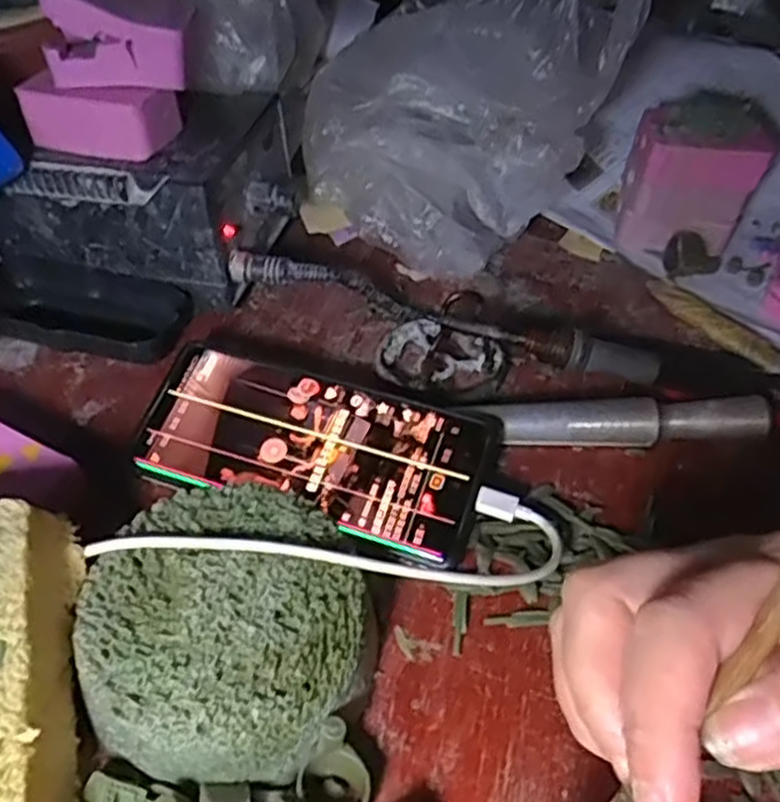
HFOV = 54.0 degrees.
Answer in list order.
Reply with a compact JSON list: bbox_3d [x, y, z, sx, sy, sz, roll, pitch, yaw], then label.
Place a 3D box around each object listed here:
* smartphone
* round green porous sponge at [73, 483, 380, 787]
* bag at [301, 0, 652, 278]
[{"bbox_3d":[-0.034,0.019,0.359,0.160,0.006,0.078,15,63,11],"label":"smartphone"},{"bbox_3d":[-0.061,0.086,0.283,0.099,0.045,0.100,2,46,-2],"label":"round green porous sponge"},{"bbox_3d":[0.039,-0.146,0.417,0.169,0.171,0.057,3,46,-2],"label":"bag"}]

